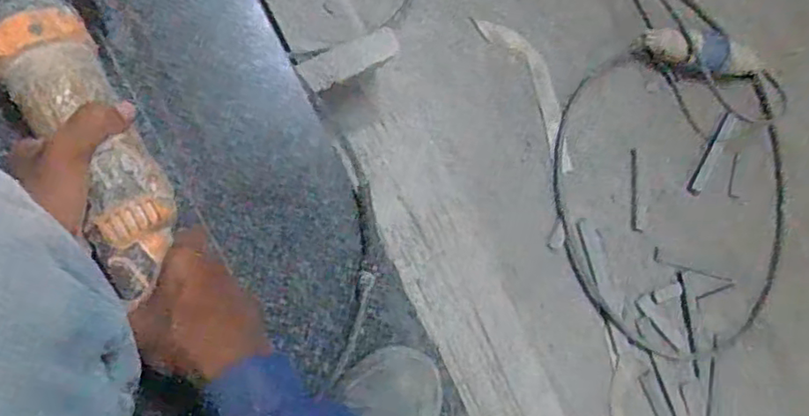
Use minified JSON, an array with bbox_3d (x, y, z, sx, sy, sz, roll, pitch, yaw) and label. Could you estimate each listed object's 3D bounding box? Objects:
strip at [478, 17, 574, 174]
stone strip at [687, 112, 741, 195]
[{"bbox_3d":[0.173,-0.153,0.807,0.052,0.013,0.219,-32,94,-18],"label":"strip"},{"bbox_3d":[0.422,-0.075,0.852,0.025,0.006,0.121,28,92,-12],"label":"stone strip"}]

